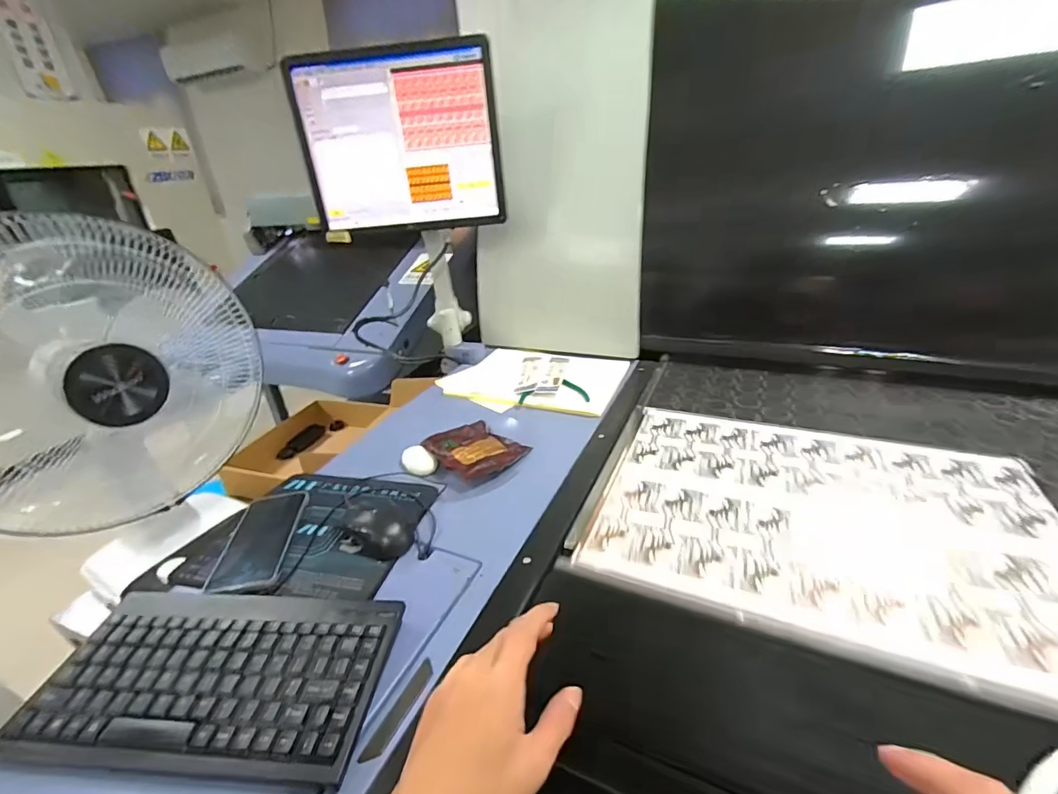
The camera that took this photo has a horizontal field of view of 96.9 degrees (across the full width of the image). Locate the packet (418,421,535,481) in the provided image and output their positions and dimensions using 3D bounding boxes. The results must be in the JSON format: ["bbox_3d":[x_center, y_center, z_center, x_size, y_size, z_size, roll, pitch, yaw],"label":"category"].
[{"bbox_3d":[-0.082,0.083,0.746,0.121,0.019,0.155,-24,32,-33],"label":"packet"}]

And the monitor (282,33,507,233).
[{"bbox_3d":[-0.242,-0.475,0.883,0.371,0.290,0.038,-4,26,1],"label":"monitor"}]

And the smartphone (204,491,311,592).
[{"bbox_3d":[-0.325,0.170,0.571,0.077,0.010,0.169,-8,27,-7],"label":"smartphone"}]

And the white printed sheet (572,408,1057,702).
[{"bbox_3d":[0.345,0.132,0.561,0.478,0.004,0.366,7,29,23],"label":"white printed sheet"}]

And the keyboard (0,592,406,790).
[{"bbox_3d":[-0.269,0.241,0.404,0.284,0.031,0.143,-1,27,7],"label":"keyboard"}]

